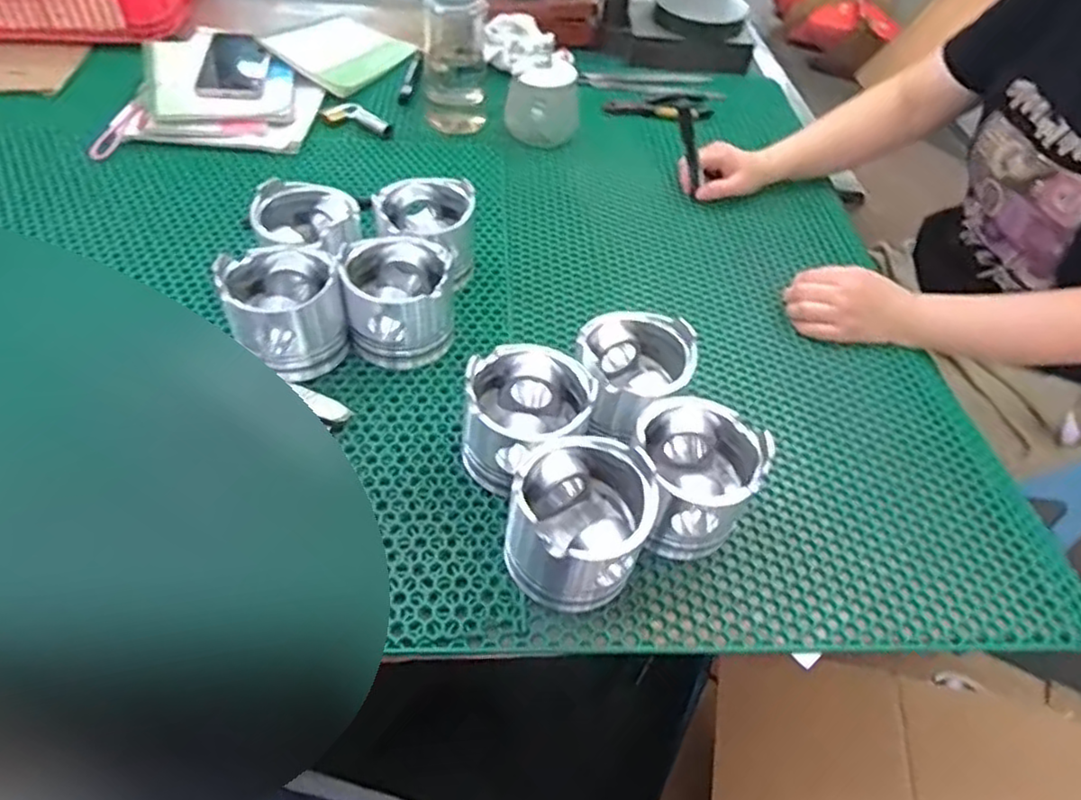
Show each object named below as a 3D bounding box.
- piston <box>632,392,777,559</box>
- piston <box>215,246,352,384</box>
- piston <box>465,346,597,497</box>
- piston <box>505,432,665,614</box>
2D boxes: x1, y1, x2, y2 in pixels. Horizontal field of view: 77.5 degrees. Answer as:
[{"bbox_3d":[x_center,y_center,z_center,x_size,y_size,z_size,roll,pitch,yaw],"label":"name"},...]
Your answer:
[{"bbox_3d":[0.112,0.058,0.494,0.085,0.093,0.089,21,49,16],"label":"piston"},{"bbox_3d":[-0.214,-0.076,0.570,0.087,0.088,0.092,-17,50,-18],"label":"piston"},{"bbox_3d":[-0.010,0.017,0.510,0.094,0.076,0.106,5,47,2],"label":"piston"},{"bbox_3d":[0.029,0.080,0.457,0.085,0.079,0.087,20,49,15],"label":"piston"}]

